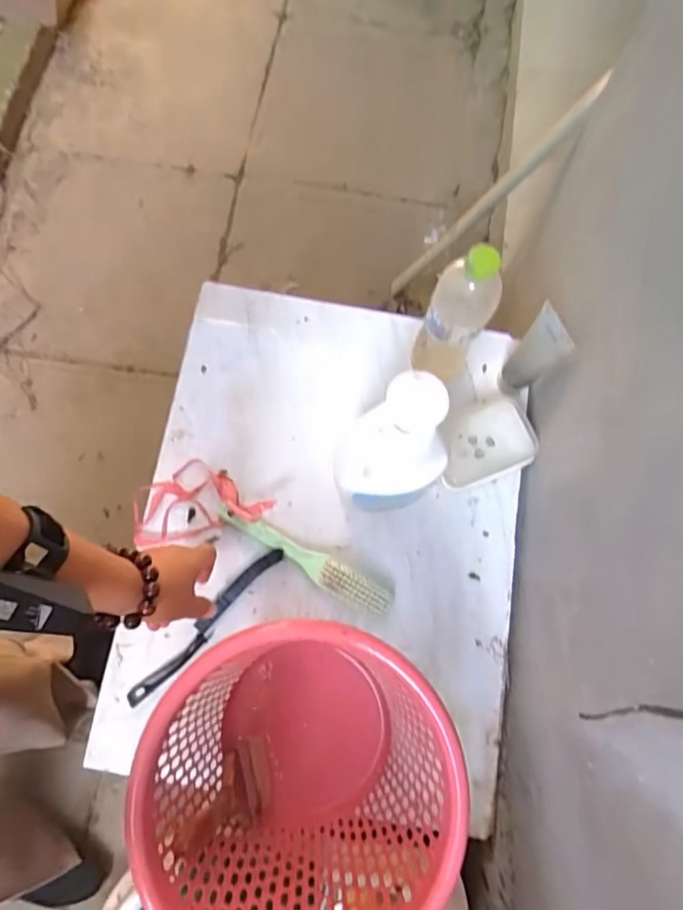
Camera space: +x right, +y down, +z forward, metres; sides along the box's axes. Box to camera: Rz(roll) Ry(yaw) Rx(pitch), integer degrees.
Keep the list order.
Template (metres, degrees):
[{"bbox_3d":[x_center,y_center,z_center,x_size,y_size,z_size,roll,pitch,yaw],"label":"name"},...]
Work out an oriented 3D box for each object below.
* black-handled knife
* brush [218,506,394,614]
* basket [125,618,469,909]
[{"bbox_3d":[-0.153,0.193,0.613,0.023,0.013,0.227,42,80,10],"label":"black-handled knife"},{"bbox_3d":[-0.044,0.123,0.634,0.225,0.024,0.034,26,77,7],"label":"brush"},{"bbox_3d":[-0.028,0.273,0.495,0.230,0.233,0.230,0,76,1],"label":"basket"}]

